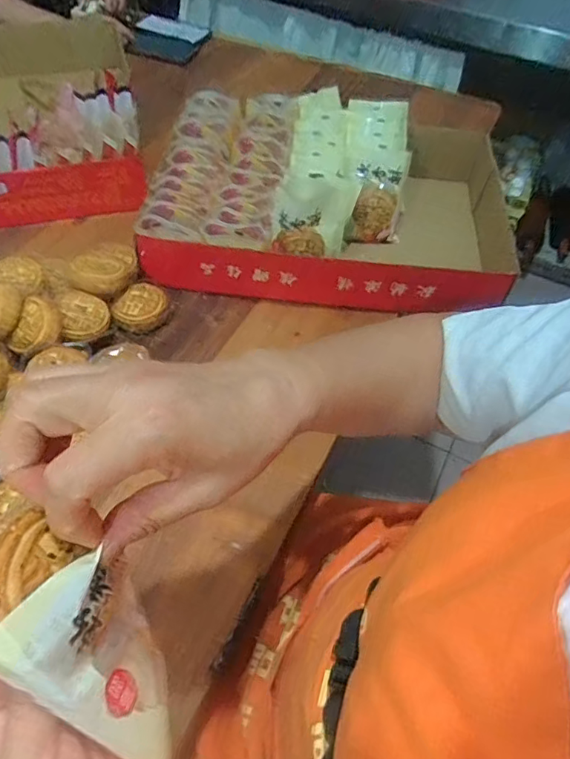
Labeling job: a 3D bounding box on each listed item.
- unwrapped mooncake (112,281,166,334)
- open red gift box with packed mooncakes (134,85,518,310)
[{"bbox_3d":[-0.180,-0.089,0.649,0.062,0.019,0.070,-10,57,-11],"label":"unwrapped mooncake"},{"bbox_3d":[0.064,-0.262,0.724,0.462,0.134,0.323,8,55,1],"label":"open red gift box with packed mooncakes"}]

